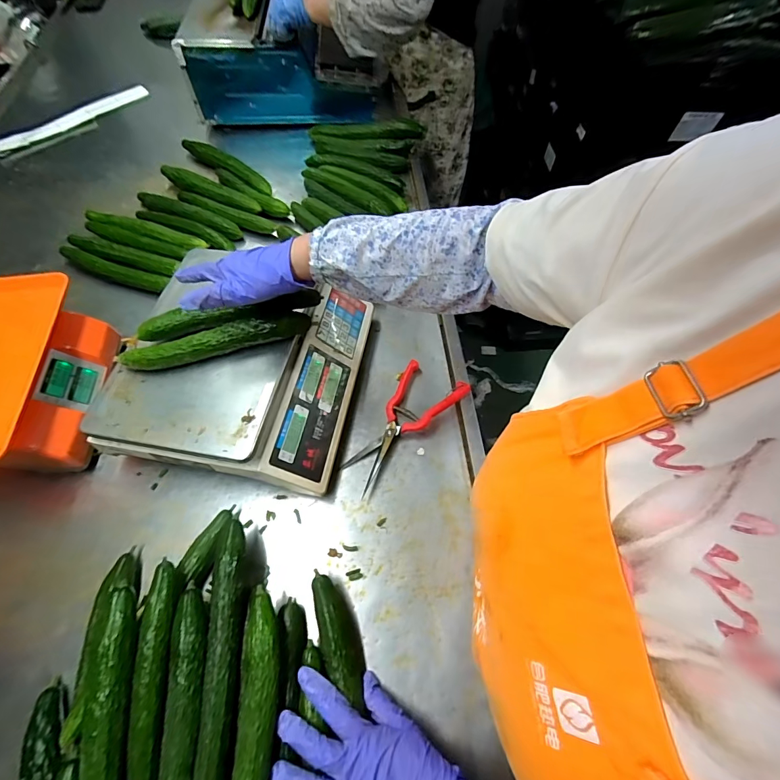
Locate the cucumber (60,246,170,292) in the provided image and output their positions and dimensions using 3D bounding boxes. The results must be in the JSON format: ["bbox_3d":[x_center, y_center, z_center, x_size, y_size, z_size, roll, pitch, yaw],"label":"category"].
[{"bbox_3d":[-0.520,-0.222,0.724,0.241,0.032,0.038,18,64,10],"label":"cucumber"}]

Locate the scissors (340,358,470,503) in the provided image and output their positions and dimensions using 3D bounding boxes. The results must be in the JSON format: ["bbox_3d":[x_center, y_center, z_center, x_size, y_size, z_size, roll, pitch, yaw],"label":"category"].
[{"bbox_3d":[0.011,0.053,0.567,0.101,0.035,0.215,36,68,18],"label":"scissors"}]

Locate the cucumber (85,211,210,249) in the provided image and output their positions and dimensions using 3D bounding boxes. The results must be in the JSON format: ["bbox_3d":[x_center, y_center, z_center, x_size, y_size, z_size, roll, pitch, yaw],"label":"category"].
[{"bbox_3d":[-0.481,-0.316,0.764,0.258,0.031,0.038,17,63,10],"label":"cucumber"}]

